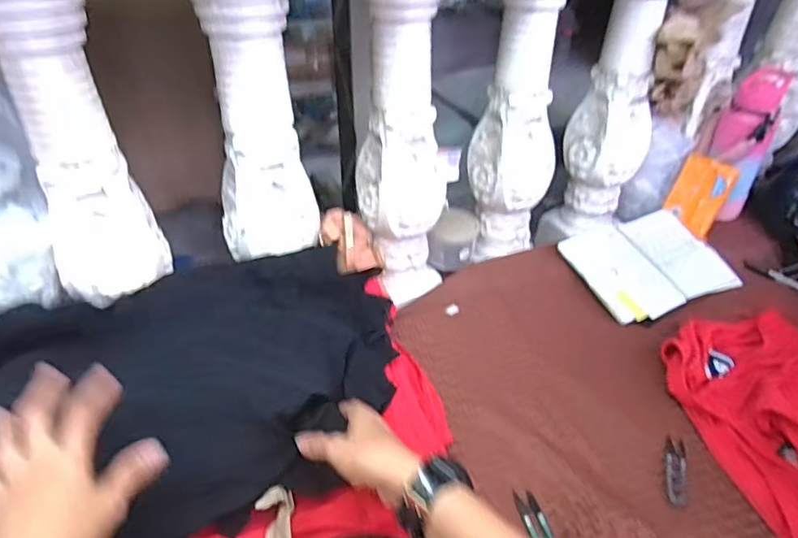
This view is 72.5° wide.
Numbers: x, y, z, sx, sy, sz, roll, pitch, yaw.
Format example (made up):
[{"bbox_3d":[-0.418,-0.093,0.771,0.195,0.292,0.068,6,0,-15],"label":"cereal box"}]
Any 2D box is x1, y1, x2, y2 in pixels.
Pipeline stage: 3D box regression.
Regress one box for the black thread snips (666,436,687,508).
[{"bbox_3d":[0.329,0.237,0.646,0.023,0.006,0.097,15,37,19],"label":"black thread snips"}]

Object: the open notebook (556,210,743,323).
[{"bbox_3d":[0.422,-0.011,0.918,0.247,0.020,0.185,-17,53,-22],"label":"open notebook"}]

